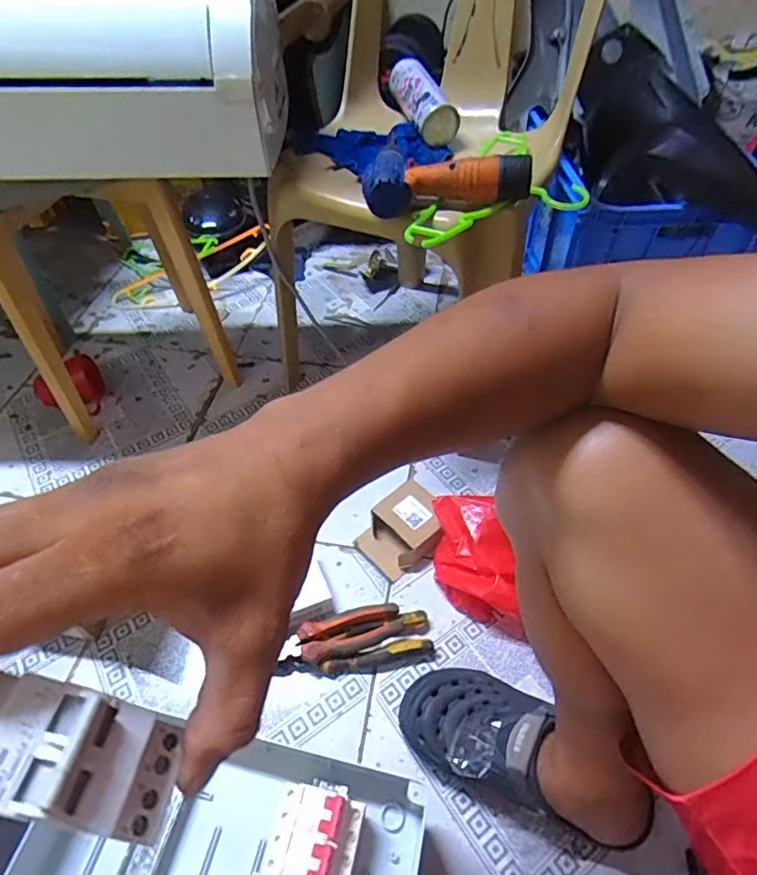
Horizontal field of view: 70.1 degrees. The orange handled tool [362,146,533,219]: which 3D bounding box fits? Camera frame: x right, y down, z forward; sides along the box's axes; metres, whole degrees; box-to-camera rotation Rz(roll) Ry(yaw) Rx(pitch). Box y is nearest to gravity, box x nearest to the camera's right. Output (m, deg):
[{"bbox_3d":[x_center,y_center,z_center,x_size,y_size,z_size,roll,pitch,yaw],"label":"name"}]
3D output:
[{"bbox_3d":[0.079,-0.323,0.658,0.198,0.050,0.093,-7,49,-4],"label":"orange handled tool"}]

